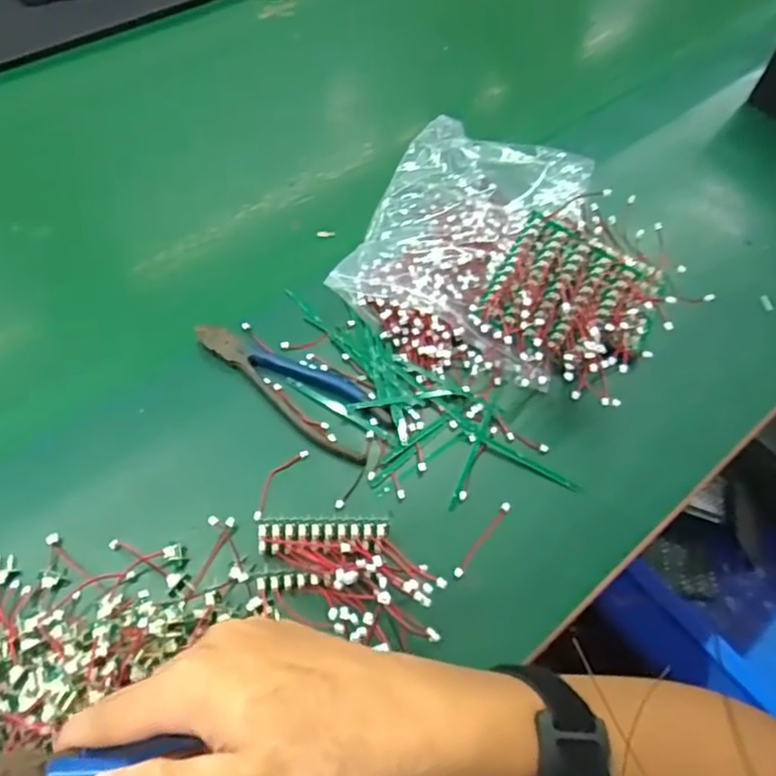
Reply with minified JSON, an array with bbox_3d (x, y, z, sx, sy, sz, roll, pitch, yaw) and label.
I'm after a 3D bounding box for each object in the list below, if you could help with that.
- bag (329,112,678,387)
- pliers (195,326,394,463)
[{"bbox_3d":[0.100,-0.120,0.502,0.228,0.059,0.256,19,58,8],"label":"bag"},{"bbox_3d":[-0.063,-0.007,0.444,0.143,0.011,0.048,36,61,18],"label":"pliers"}]

